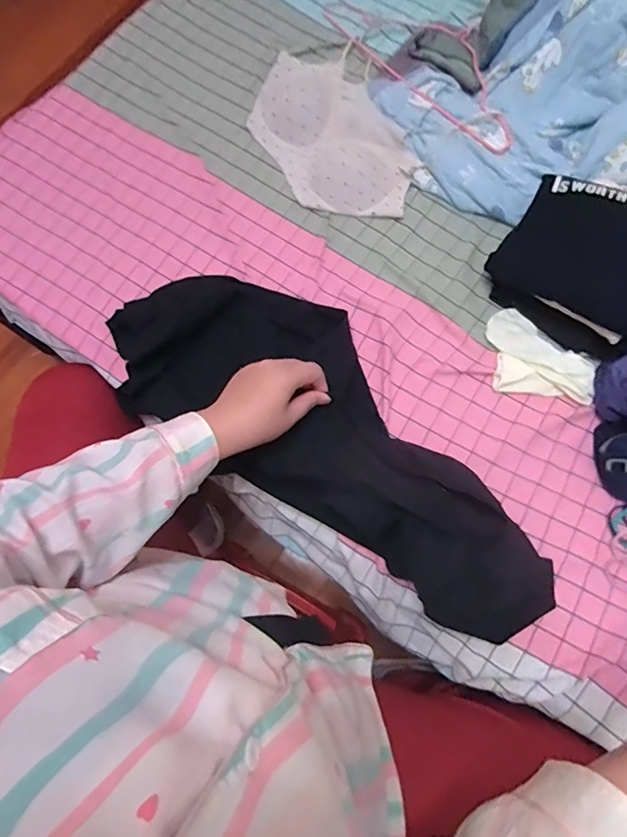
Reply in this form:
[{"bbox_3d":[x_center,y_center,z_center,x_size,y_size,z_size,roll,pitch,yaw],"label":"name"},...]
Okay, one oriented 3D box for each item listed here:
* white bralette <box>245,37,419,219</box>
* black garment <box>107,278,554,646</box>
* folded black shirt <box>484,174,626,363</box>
[{"bbox_3d":[0.021,-0.449,0.756,0.203,0.029,0.326,-18,75,-3],"label":"white bralette"},{"bbox_3d":[0.016,0.019,0.597,0.623,0.066,0.241,39,79,10],"label":"black garment"},{"bbox_3d":[0.364,-0.191,0.633,0.235,0.021,0.182,39,119,15],"label":"folded black shirt"}]

